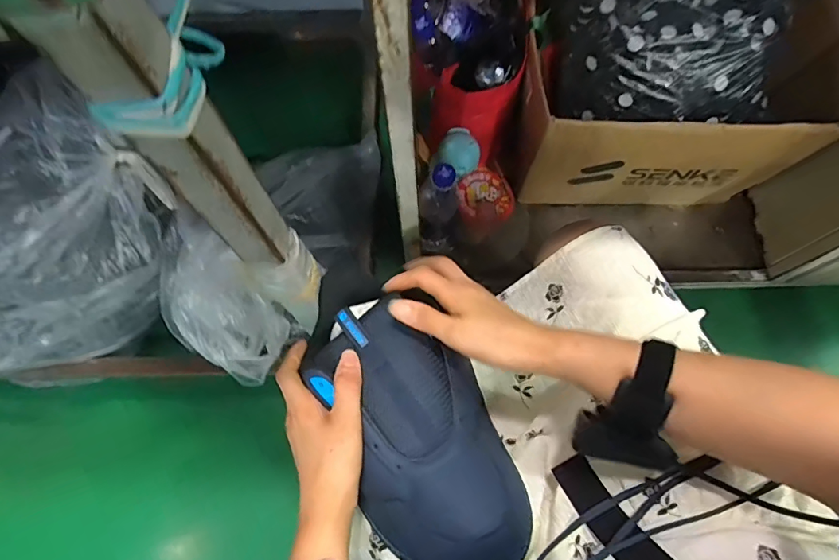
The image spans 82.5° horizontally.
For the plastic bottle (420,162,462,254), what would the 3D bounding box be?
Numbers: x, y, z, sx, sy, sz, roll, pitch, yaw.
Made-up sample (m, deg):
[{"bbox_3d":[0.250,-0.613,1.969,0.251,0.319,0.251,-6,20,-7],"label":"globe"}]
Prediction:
[{"bbox_3d":[0.034,-0.105,0.756,0.059,0.256,0.065,5,71,3],"label":"plastic bottle"}]

